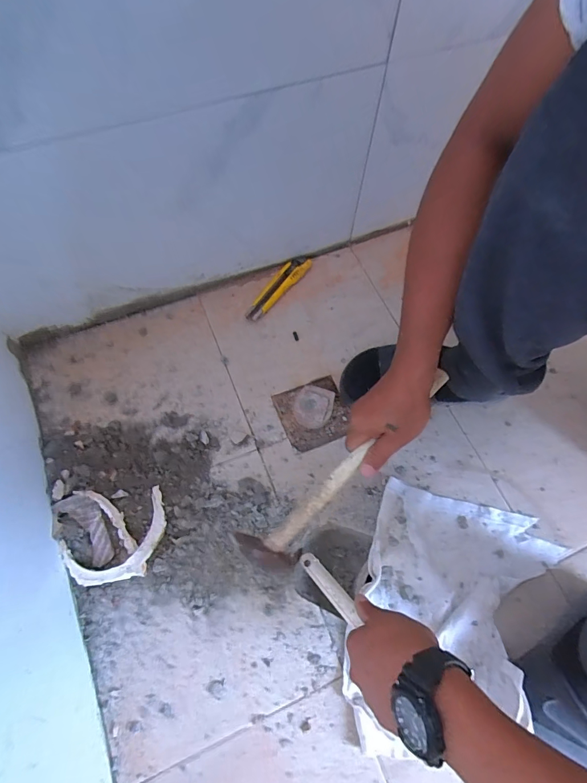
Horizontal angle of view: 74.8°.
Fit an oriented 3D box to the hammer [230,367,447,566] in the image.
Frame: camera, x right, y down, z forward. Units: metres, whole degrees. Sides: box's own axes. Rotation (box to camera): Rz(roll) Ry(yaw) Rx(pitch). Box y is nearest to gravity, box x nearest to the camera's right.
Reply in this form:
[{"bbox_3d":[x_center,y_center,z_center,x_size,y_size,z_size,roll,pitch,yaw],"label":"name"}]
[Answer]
[{"bbox_3d":[0.072,0.083,0.457,0.313,0.062,0.061,-43,74,-8],"label":"hammer"}]

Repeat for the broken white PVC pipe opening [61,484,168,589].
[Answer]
[{"bbox_3d":[-0.231,0.182,0.492,0.130,0.019,0.113,-5,67,-4],"label":"broken white PVC pipe opening"}]

